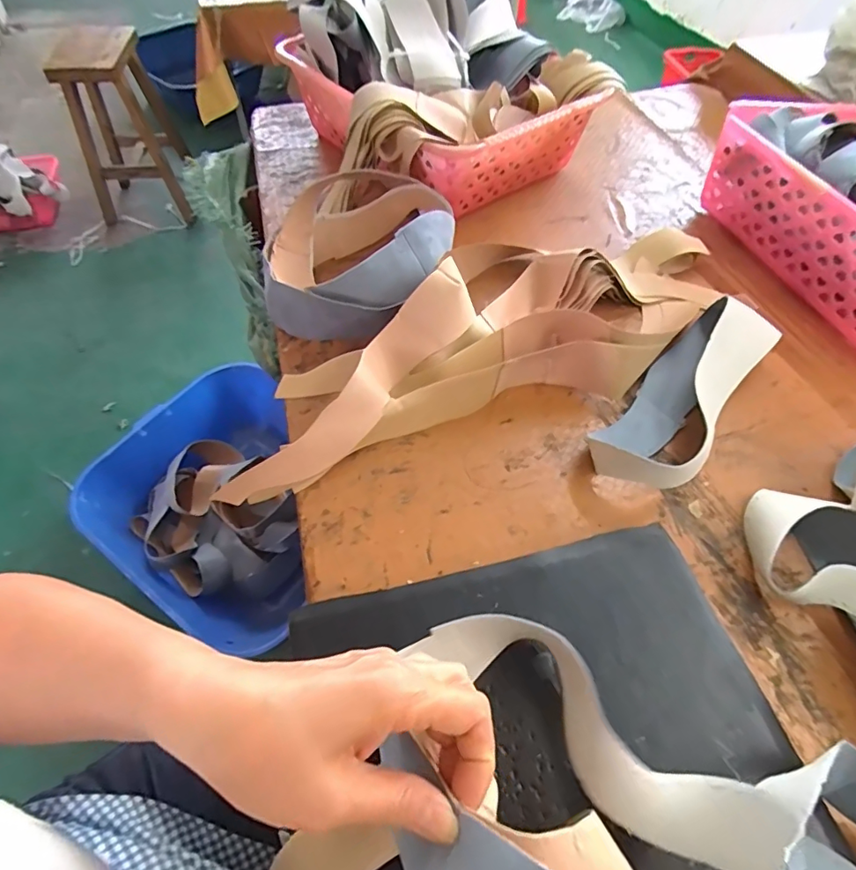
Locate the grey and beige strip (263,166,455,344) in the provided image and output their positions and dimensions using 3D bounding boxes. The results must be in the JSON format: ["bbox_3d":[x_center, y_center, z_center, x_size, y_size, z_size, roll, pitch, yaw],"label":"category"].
[{"bbox_3d":[-0.075,-0.215,0.582,0.204,0.091,0.206,3,55,1],"label":"grey and beige strip"}]

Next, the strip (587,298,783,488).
[{"bbox_3d":[0.261,-0.040,0.497,0.096,0.056,0.245,39,63,23],"label":"strip"}]

